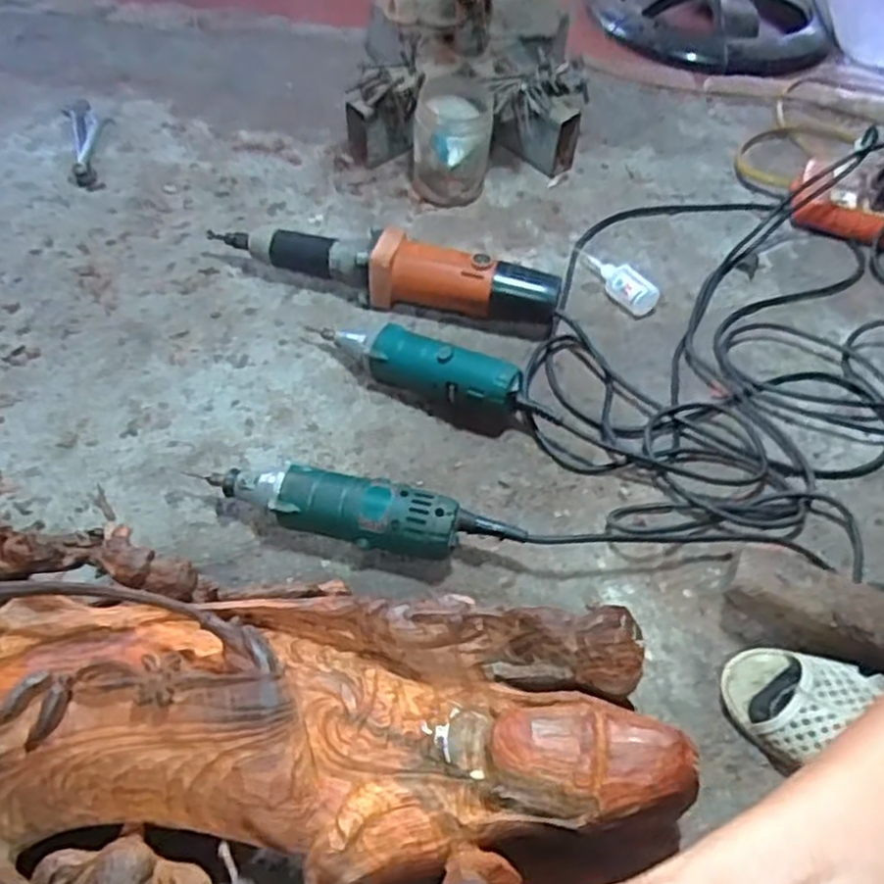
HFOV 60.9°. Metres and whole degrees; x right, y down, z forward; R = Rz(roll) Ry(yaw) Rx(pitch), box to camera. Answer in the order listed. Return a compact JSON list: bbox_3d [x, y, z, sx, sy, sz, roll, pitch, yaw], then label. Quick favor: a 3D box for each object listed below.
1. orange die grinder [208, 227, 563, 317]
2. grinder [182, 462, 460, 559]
[{"bbox_3d":[-0.068,-0.193,0.813,0.394,0.072,0.070,18,51,13],"label":"orange die grinder"},{"bbox_3d":[-0.098,0.053,0.616,0.227,0.055,0.050,12,50,7],"label":"grinder"}]

